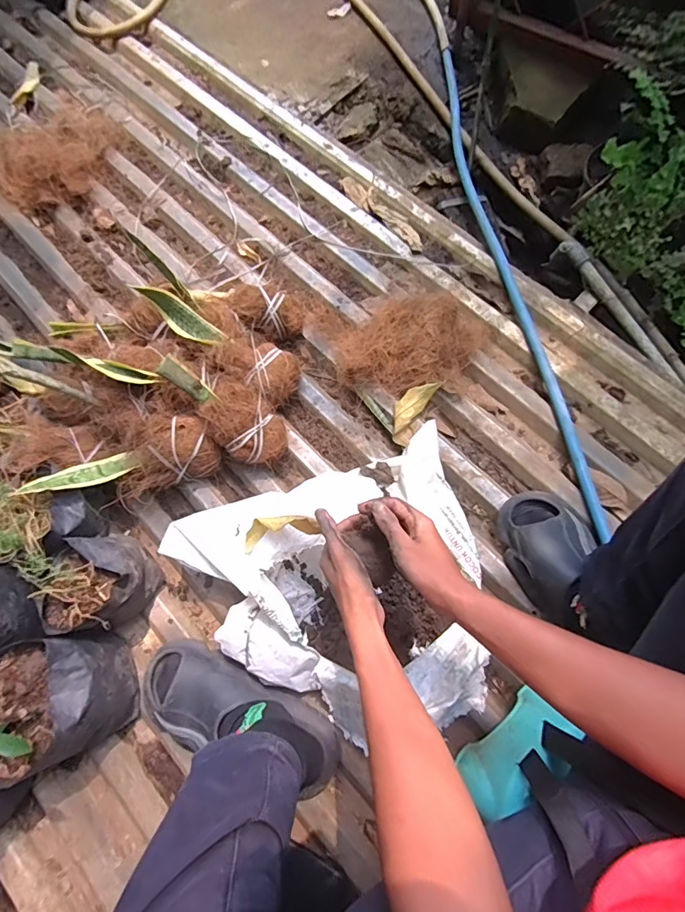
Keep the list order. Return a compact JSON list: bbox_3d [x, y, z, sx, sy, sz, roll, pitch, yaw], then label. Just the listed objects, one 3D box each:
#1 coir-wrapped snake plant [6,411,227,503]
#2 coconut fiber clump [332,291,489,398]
[{"bbox_3d":[-0.325,0.015,0.704,0.267,0.078,0.096,-18,72,-18],"label":"coir-wrapped snake plant"},{"bbox_3d":[0.119,-0.203,0.814,0.266,0.056,0.182,-36,75,-10],"label":"coconut fiber clump"}]

